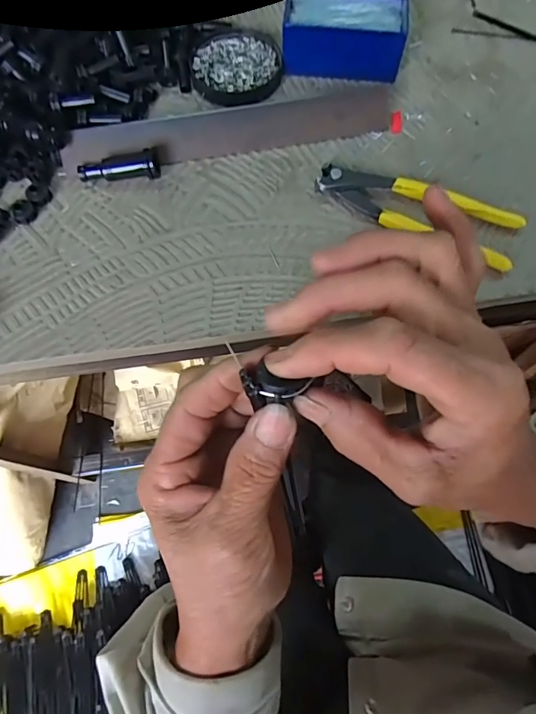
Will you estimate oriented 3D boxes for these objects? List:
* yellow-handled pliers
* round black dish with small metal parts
[{"bbox_3d":[0.119,-0.118,0.364,0.158,0.016,0.050,26,70,11],"label":"yellow-handled pliers"},{"bbox_3d":[-0.030,-0.274,0.430,0.084,0.011,0.081,0,68,1],"label":"round black dish with small metal parts"}]

